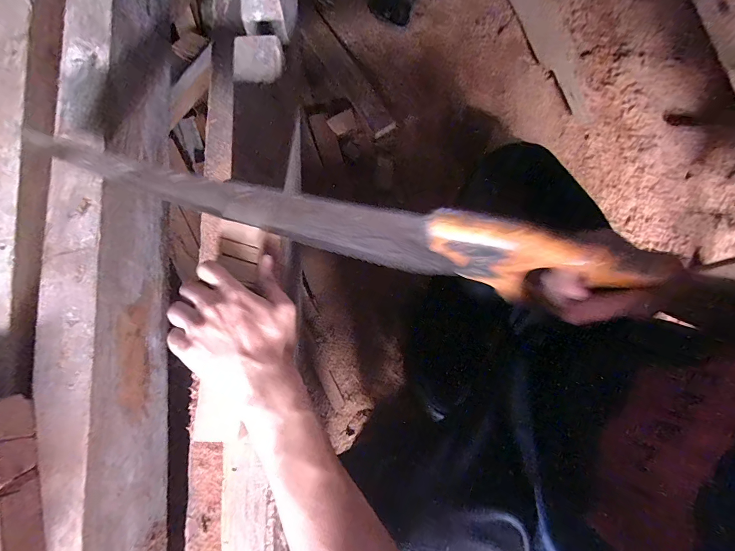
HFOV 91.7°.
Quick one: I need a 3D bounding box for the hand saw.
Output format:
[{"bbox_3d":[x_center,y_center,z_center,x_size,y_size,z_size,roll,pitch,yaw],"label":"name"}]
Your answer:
[{"bbox_3d":[-0.032,-0.046,0.298,0.463,0.096,0.030,14,78,10],"label":"hand saw"}]

